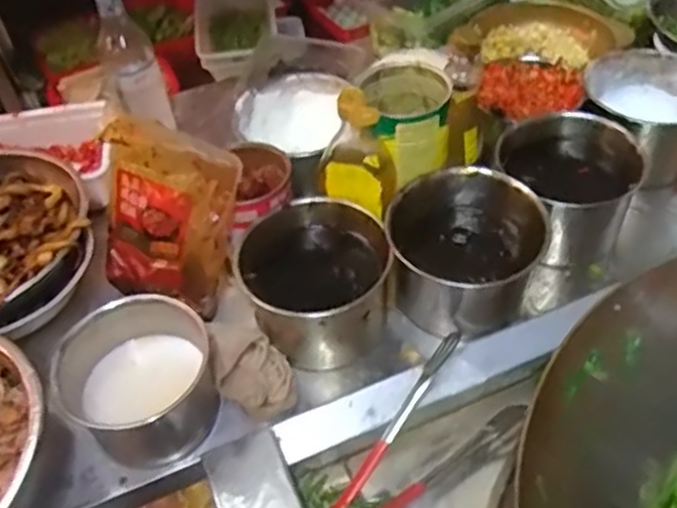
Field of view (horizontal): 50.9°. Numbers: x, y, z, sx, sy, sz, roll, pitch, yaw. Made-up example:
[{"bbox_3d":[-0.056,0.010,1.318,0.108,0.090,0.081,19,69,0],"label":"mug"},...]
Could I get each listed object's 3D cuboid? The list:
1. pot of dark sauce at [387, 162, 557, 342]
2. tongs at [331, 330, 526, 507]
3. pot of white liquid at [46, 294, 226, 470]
[{"bbox_3d":[0.125,-0.003,0.733,0.132,0.119,0.144,-2,47,2],"label":"pot of dark sauce"},{"bbox_3d":[0.082,0.186,0.652,0.091,0.080,0.222,27,55,26],"label":"tongs"},{"bbox_3d":[-0.183,0.118,0.670,0.130,0.090,0.134,-2,47,2],"label":"pot of white liquid"}]

